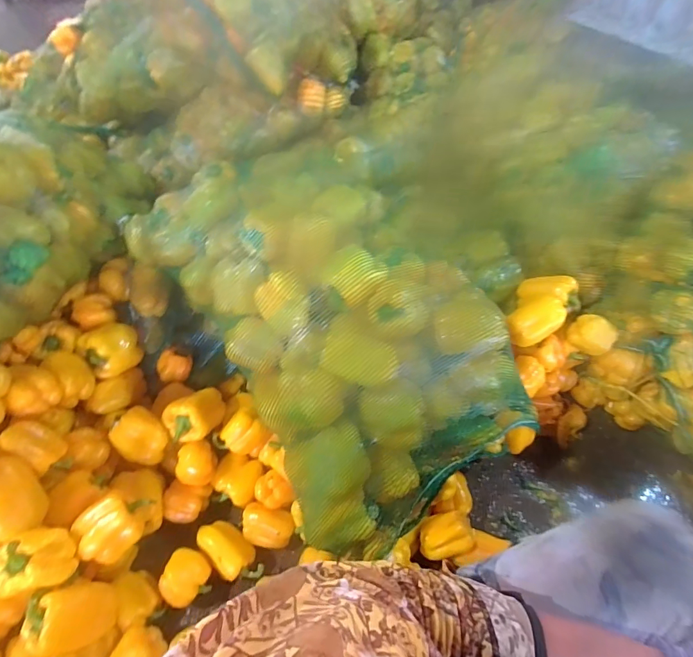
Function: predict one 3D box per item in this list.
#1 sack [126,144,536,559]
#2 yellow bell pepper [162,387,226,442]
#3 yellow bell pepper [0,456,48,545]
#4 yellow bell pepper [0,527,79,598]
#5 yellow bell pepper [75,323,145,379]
[{"bbox_3d":[-0.042,-0.011,0.735,0.472,0.265,0.693,-25,57,-18],"label":"sack"},{"bbox_3d":[-0.281,0.167,0.758,0.105,0.072,0.069,-24,57,-18],"label":"yellow bell pepper"},{"bbox_3d":[-0.507,0.255,0.610,0.073,0.082,0.115,-34,61,-23],"label":"yellow bell pepper"},{"bbox_3d":[-0.449,0.337,0.583,0.093,0.075,0.078,-17,55,-13],"label":"yellow bell pepper"},{"bbox_3d":[-0.466,0.041,0.806,0.095,0.075,0.102,38,61,24],"label":"yellow bell pepper"}]

